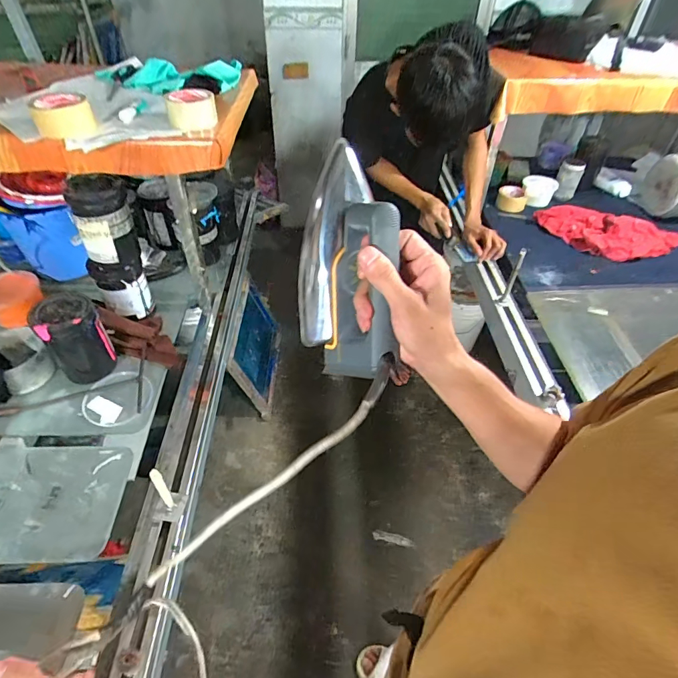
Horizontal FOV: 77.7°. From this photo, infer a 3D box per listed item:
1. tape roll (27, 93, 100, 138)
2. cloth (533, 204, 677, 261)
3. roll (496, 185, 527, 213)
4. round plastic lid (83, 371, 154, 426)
[{"bbox_3d":[-0.504,-0.409,0.773,0.094,0.058,0.094,-21,48,-20],"label":"tape roll"},{"bbox_3d":[0.835,-0.327,1.308,0.417,0.066,0.161,13,46,13],"label":"cloth"},{"bbox_3d":[0.576,-0.466,1.402,0.098,0.048,0.112,15,46,15],"label":"roll"},{"bbox_3d":[-0.446,0.119,0.855,0.130,0.027,0.124,0,44,0],"label":"round plastic lid"}]

